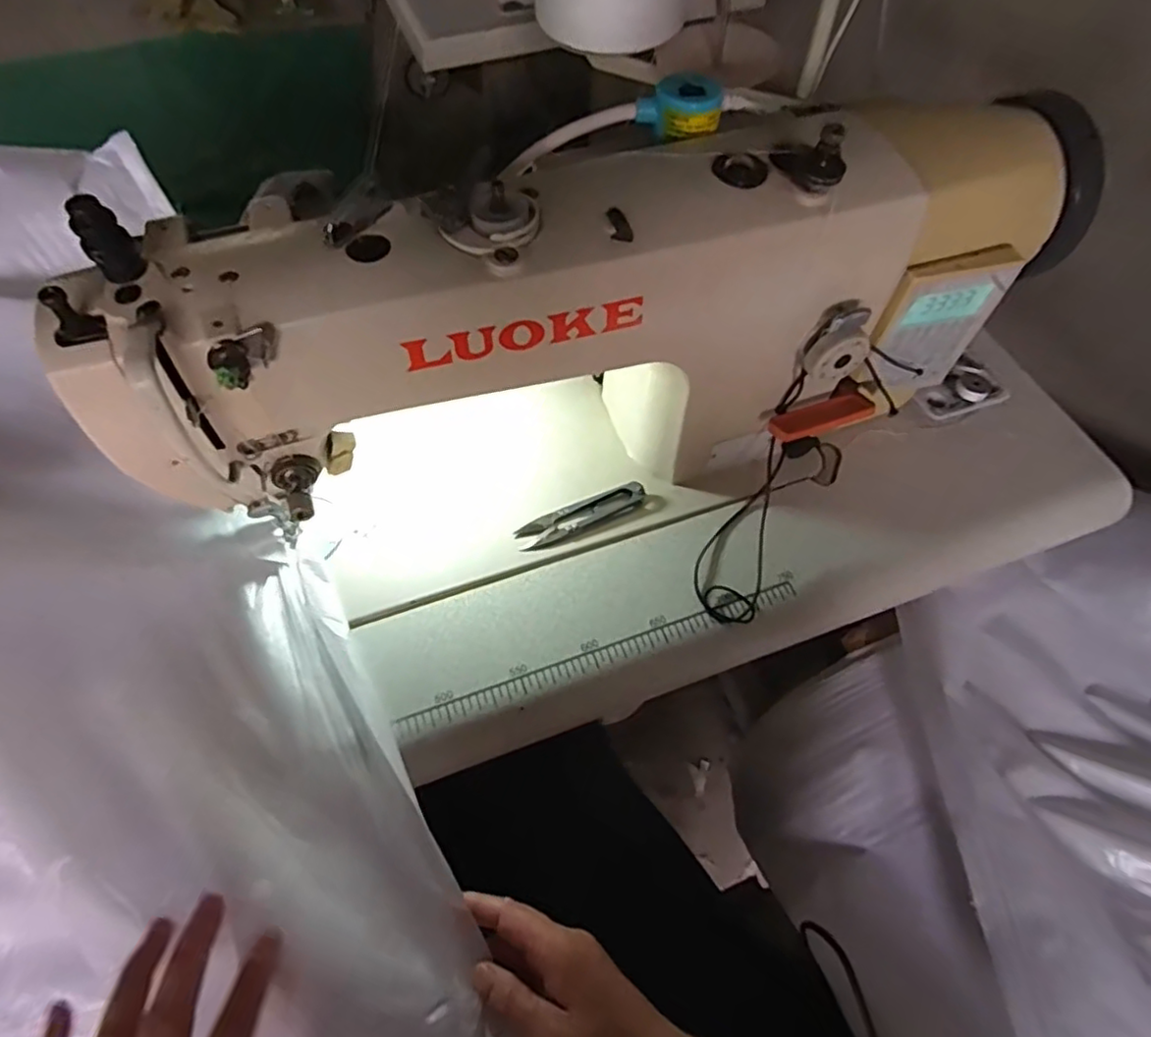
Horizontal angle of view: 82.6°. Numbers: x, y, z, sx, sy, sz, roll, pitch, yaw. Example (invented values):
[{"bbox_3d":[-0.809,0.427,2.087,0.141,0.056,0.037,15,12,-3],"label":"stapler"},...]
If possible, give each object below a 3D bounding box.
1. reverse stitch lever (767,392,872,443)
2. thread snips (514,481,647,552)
[{"bbox_3d":[0.171,-0.070,0.456,0.074,0.006,0.022,-16,61,-10],"label":"reverse stitch lever"},{"bbox_3d":[0.005,-0.003,0.482,0.099,0.008,0.023,-22,62,-13],"label":"thread snips"}]

